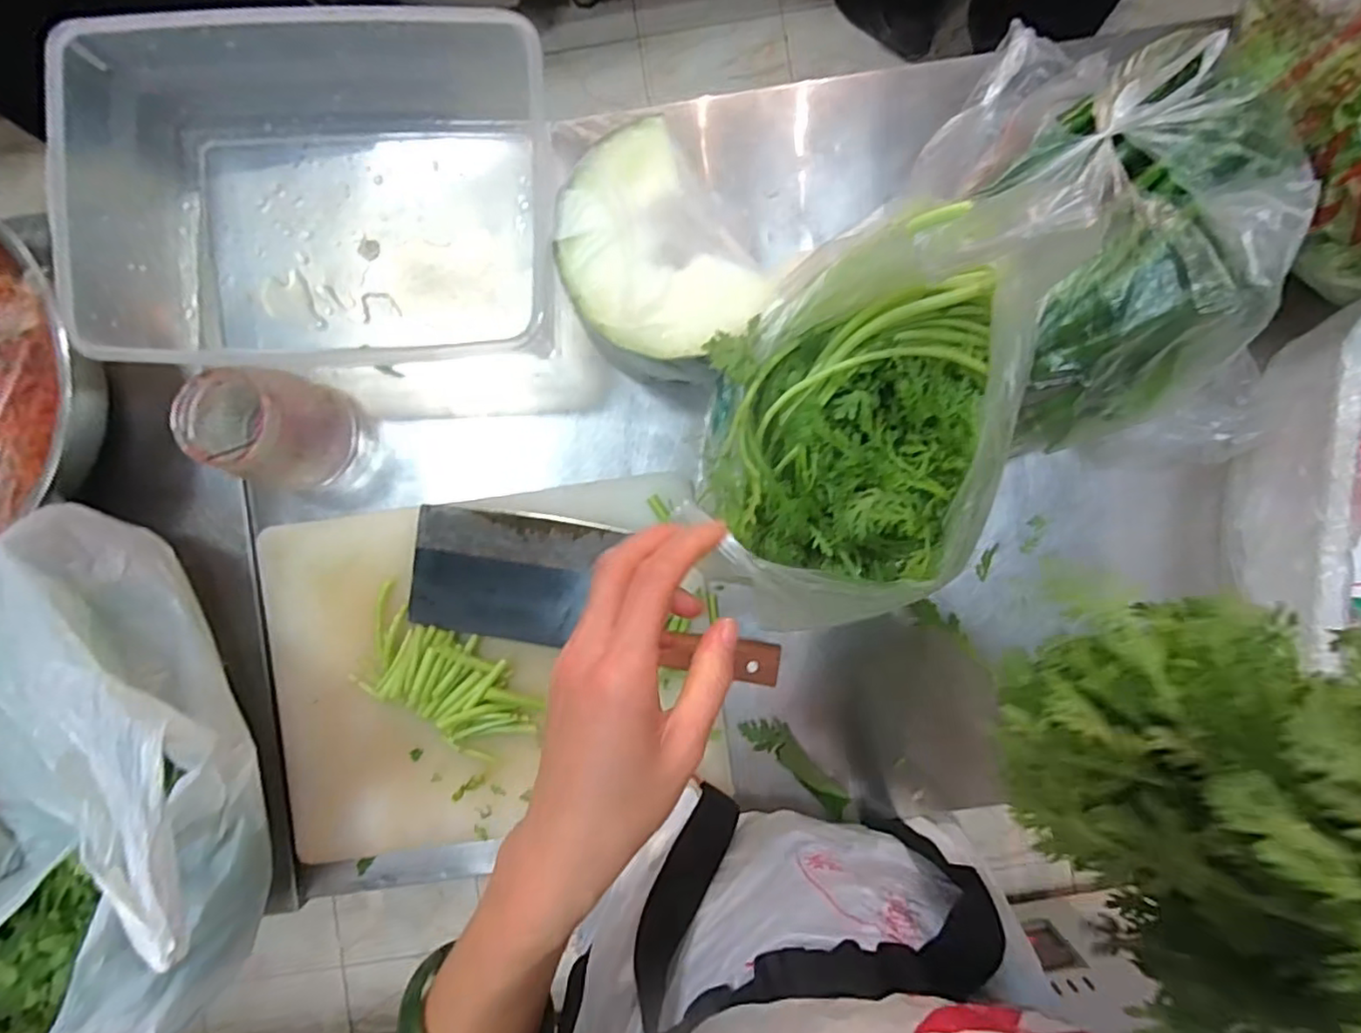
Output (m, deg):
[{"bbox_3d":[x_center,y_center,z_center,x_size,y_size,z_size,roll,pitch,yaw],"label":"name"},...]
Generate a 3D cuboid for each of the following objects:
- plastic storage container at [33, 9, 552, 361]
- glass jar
[{"bbox_3d":[-0.262,-0.228,0.471,0.323,0.108,0.212,-1,89,1],"label":"plastic storage container"},{"bbox_3d":[-0.298,-0.062,0.465,0.081,0.092,0.083,2,89,1],"label":"glass jar"}]

